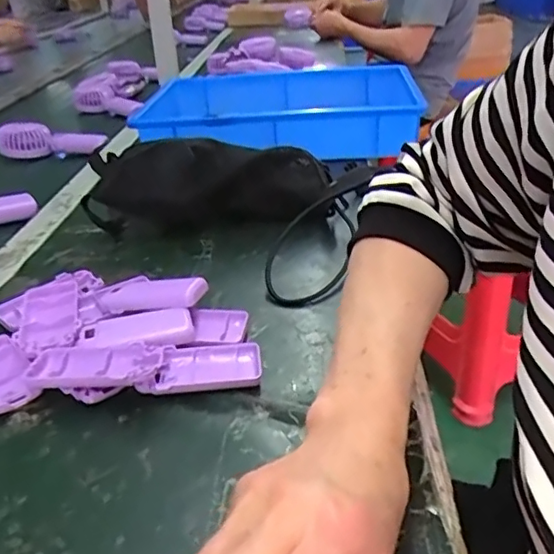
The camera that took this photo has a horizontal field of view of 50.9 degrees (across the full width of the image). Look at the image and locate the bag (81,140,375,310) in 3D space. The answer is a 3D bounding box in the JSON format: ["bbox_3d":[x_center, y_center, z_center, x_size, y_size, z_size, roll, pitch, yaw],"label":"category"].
[{"bbox_3d":[-0.037,-0.095,0.648,0.300,0.090,0.209,18,36,32],"label":"bag"}]

